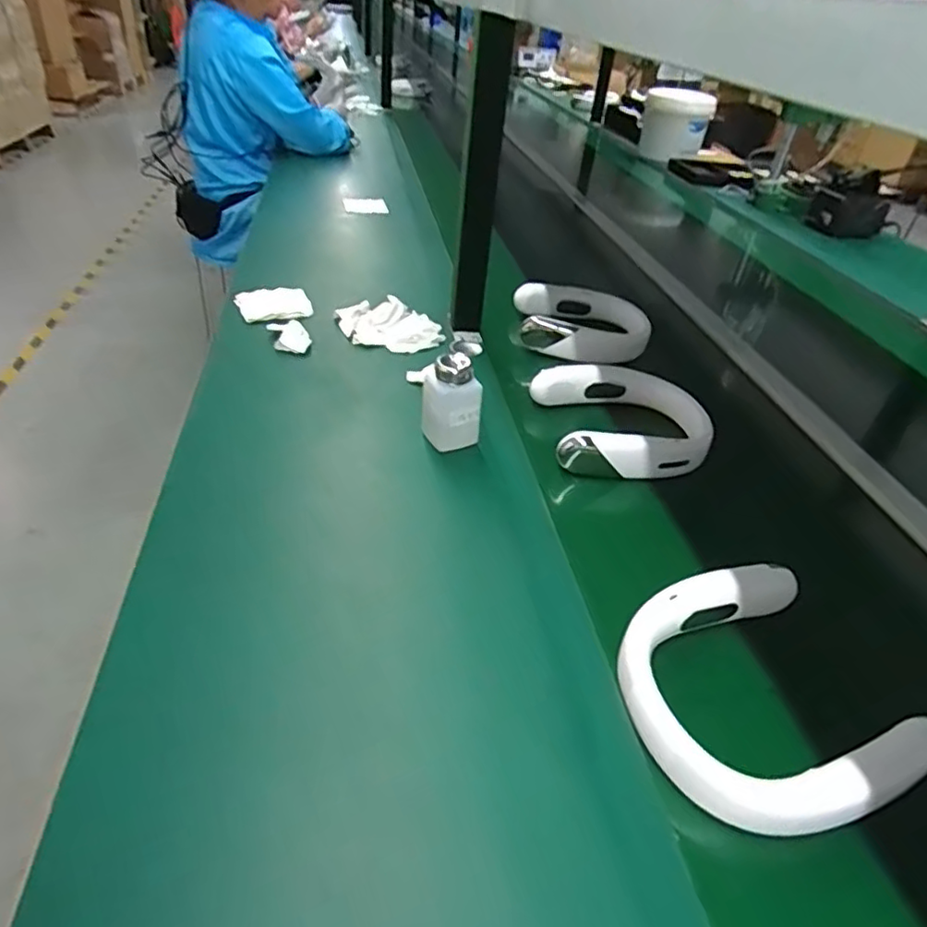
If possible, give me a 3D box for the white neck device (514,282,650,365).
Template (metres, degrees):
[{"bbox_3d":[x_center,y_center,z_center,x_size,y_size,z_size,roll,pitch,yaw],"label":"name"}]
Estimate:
[{"bbox_3d":[0.190,-0.228,0.994,0.207,0.058,0.173,4,37,-4],"label":"white neck device"}]

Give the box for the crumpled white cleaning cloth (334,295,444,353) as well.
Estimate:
[{"bbox_3d":[-0.114,-0.209,0.929,0.163,0.048,0.083,14,37,8],"label":"crumpled white cleaning cloth"}]

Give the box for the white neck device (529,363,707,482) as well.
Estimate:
[{"bbox_3d":[0.196,-0.051,0.767,0.200,0.060,0.171,-3,38,-14],"label":"white neck device"}]

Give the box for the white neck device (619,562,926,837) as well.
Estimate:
[{"bbox_3d":[0.222,0.173,0.473,0.198,0.047,0.193,-8,39,-20],"label":"white neck device"}]

